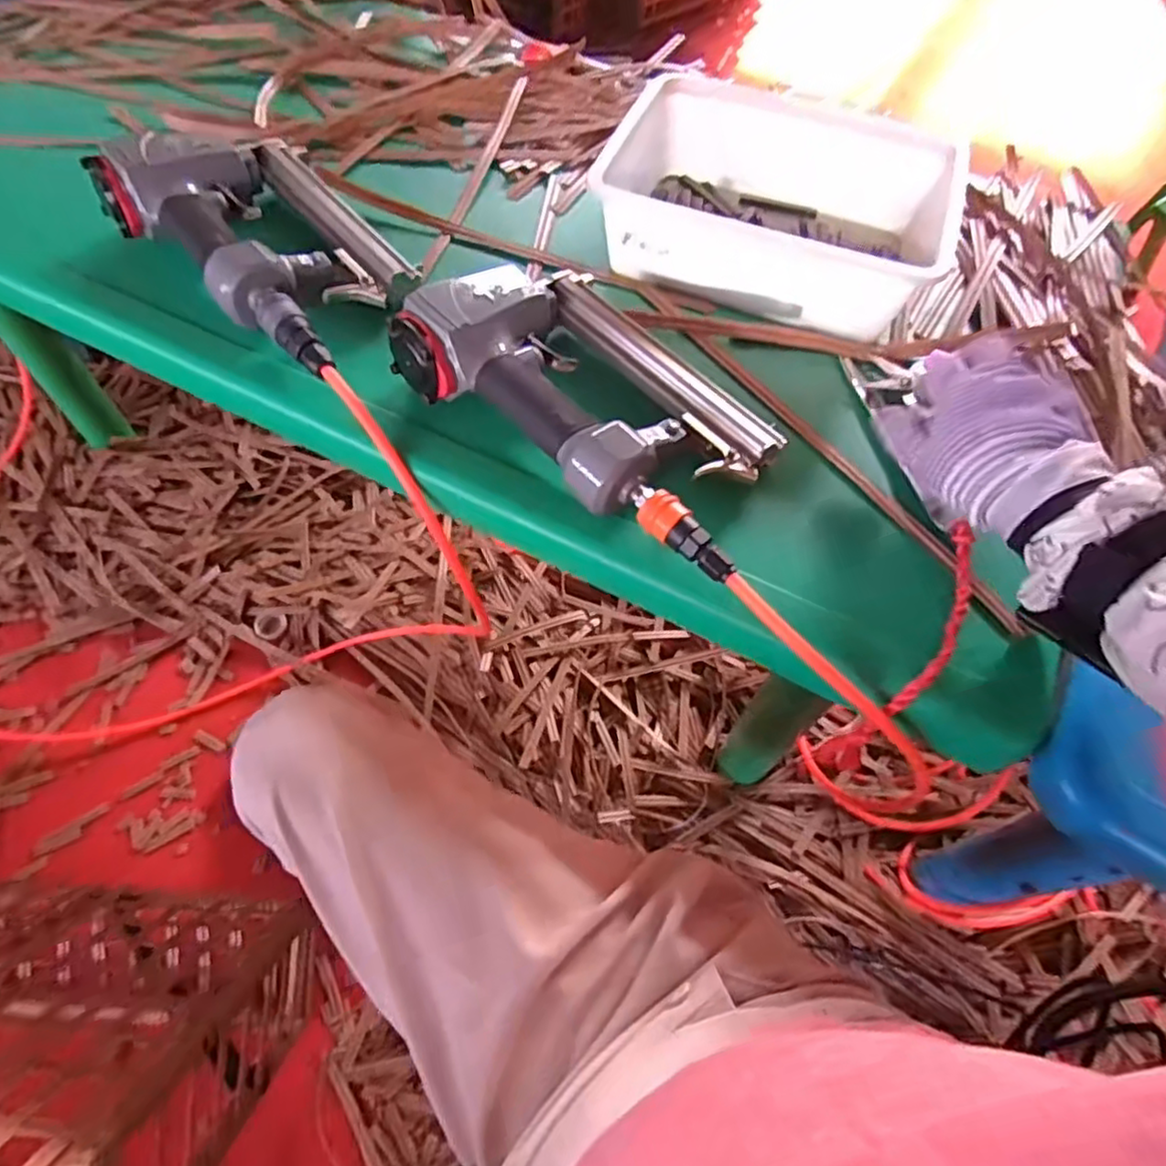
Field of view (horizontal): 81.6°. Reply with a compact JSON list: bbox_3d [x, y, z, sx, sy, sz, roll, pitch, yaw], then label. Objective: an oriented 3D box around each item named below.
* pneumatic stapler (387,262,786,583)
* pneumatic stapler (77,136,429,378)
[{"bbox_3d":[0.018,-0.129,0.453,0.258,0.066,0.153,35,65,17],"label":"pneumatic stapler"},{"bbox_3d":[-0.233,-0.271,0.524,0.272,0.064,0.154,38,66,18],"label":"pneumatic stapler"}]

